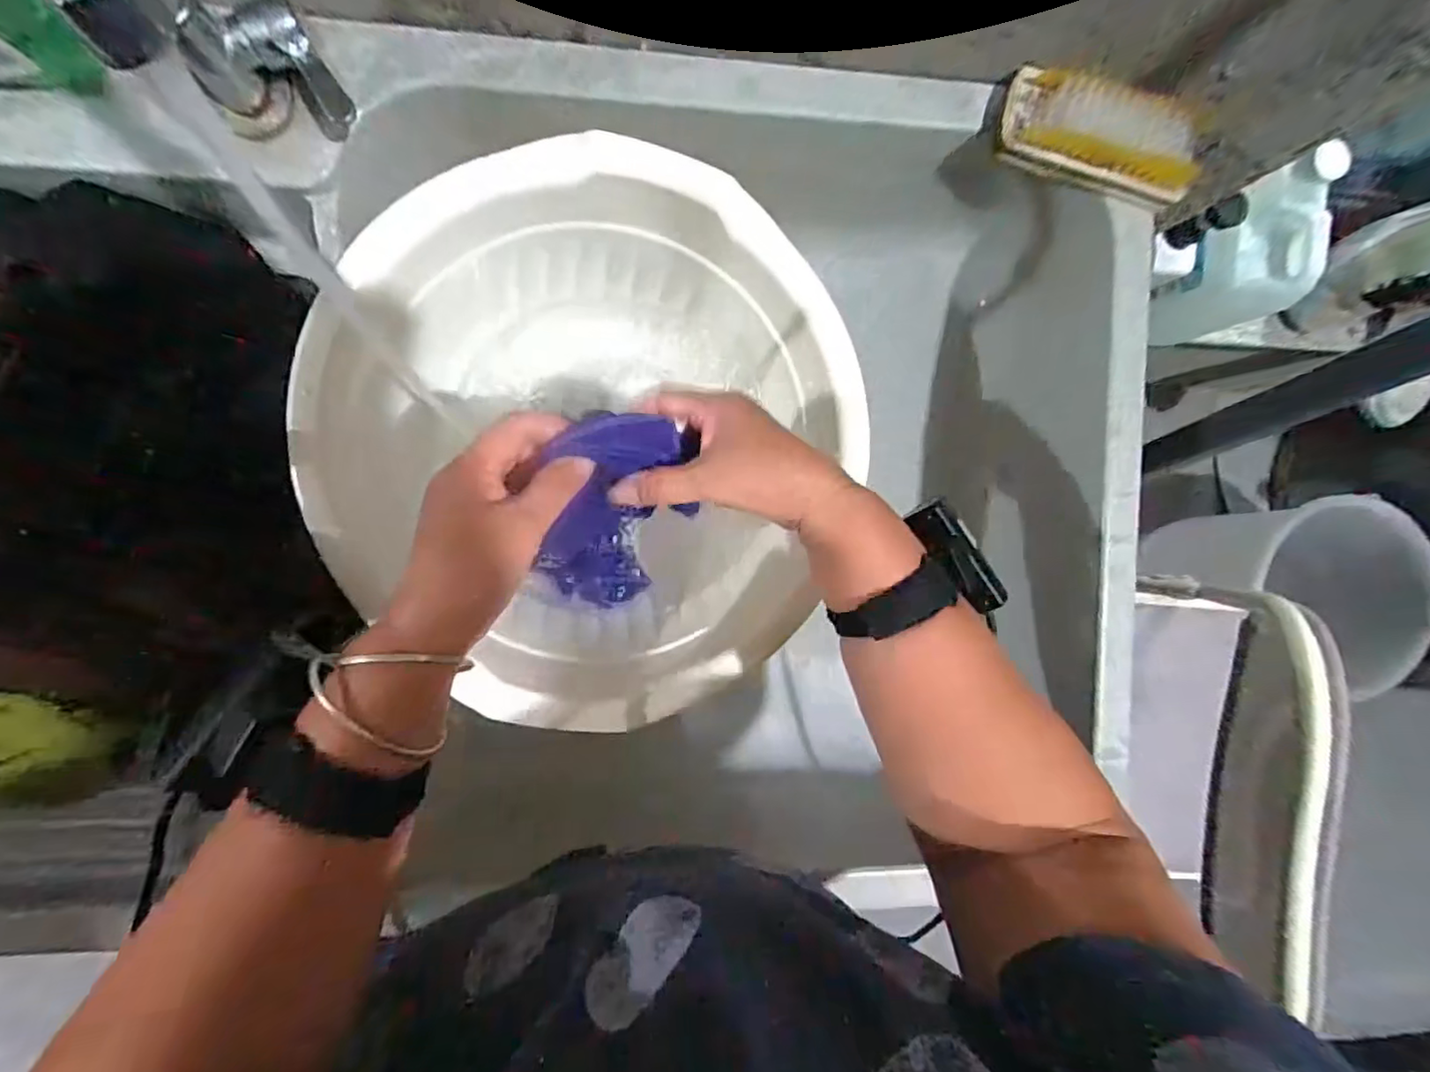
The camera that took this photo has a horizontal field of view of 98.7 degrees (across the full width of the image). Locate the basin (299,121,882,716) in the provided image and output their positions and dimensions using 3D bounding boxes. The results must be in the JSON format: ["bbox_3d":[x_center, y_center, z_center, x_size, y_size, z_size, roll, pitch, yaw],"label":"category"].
[{"bbox_3d":[-0.069,-0.063,0.454,0.340,0.150,0.357,0,91,-8],"label":"basin"}]

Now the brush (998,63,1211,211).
[{"bbox_3d":[0.236,-0.247,0.376,0.116,0.031,0.053,13,90,-8],"label":"brush"}]

